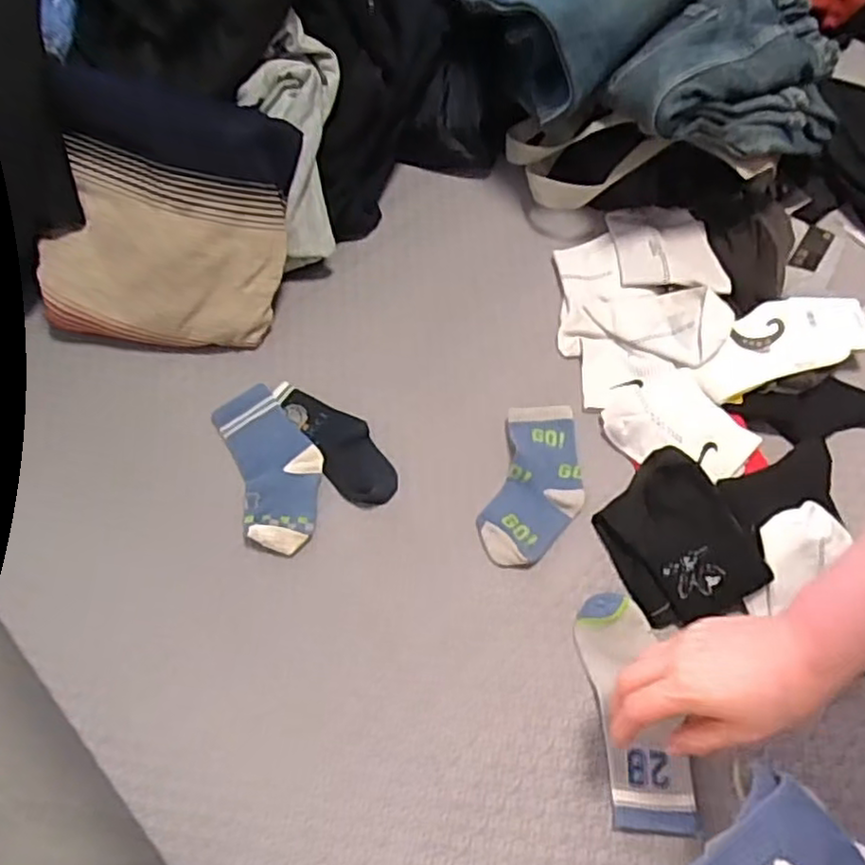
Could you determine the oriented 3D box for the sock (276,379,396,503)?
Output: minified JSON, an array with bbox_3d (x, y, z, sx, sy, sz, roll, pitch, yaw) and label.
[{"bbox_3d":[-0.091,0.008,0.660,0.057,0.023,0.160,-32,66,-11],"label":"sock"}]

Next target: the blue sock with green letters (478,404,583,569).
[{"bbox_3d":[0.099,0.046,0.633,0.082,0.014,0.163,14,65,11],"label":"blue sock with green letters"}]

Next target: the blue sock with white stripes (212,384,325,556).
[{"bbox_3d":[-0.149,0.033,0.642,0.080,0.025,0.169,-22,64,-7],"label":"blue sock with white stripes"}]

